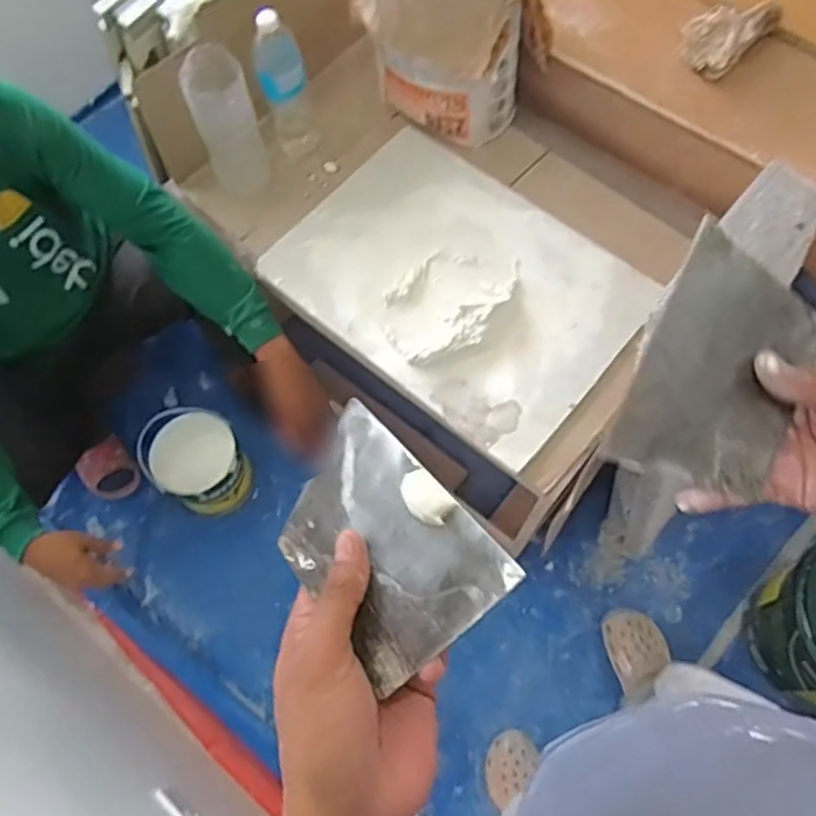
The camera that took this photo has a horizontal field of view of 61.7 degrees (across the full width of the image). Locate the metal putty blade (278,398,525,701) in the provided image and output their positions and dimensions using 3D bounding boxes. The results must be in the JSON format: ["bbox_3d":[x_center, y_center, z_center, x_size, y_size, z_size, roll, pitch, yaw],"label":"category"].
[{"bbox_3d":[-0.015,0.069,0.345,0.139,0.010,0.091,41,101,42],"label":"metal putty blade"}]

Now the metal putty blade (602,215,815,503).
[{"bbox_3d":[0.176,-0.019,0.380,0.096,0.006,0.135,25,87,-9],"label":"metal putty blade"}]

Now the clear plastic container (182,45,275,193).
[{"bbox_3d":[-0.292,-0.455,1.113,0.096,0.234,0.082,-15,66,-5],"label":"clear plastic container"}]

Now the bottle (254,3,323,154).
[{"bbox_3d":[-0.202,-0.535,1.140,0.078,0.239,0.082,-7,66,-1],"label":"bottle"}]

